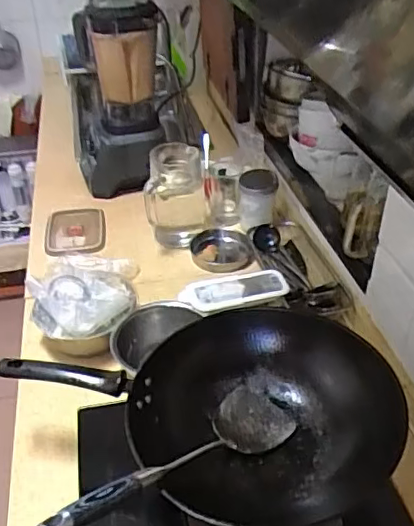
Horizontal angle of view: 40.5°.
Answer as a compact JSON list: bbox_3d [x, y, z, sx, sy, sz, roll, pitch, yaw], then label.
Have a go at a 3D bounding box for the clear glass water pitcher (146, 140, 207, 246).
[{"bbox_3d":[-0.068,-0.144,1.216,0.131,0.195,0.134,-1,37,0],"label":"clear glass water pitcher"}]

